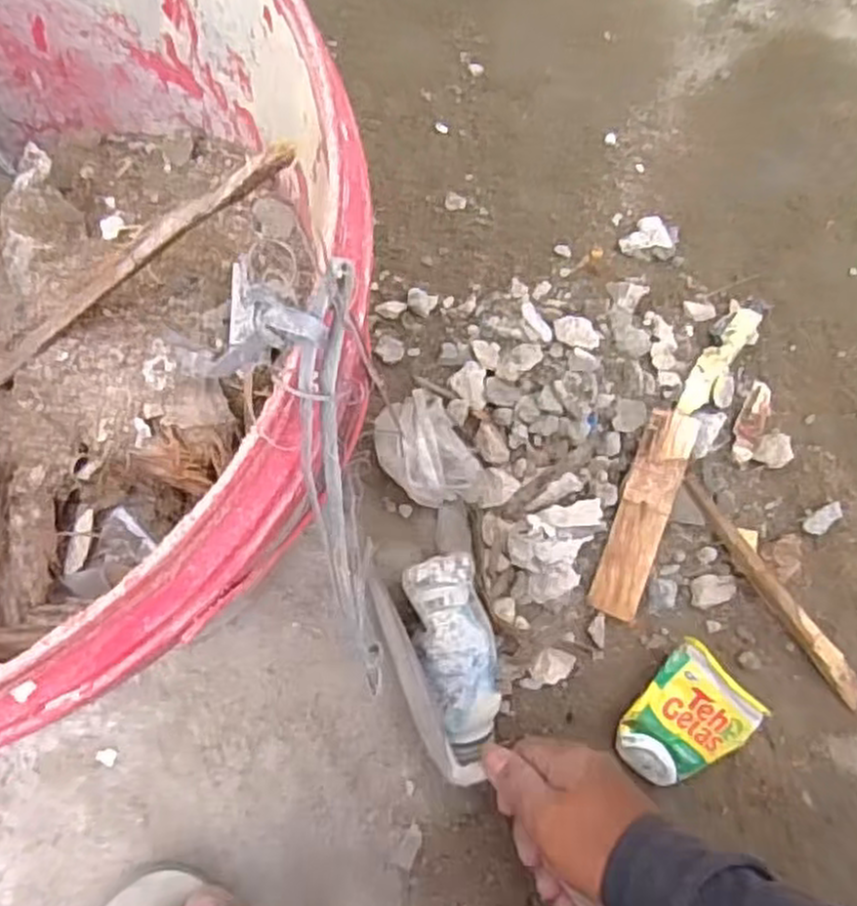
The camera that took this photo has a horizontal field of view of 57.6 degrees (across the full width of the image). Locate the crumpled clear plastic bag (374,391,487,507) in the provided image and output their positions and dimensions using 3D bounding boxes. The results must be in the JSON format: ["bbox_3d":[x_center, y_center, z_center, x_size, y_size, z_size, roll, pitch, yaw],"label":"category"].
[{"bbox_3d":[-0.002,0.001,0.551,0.063,0.068,0.080,-16,79,-7],"label":"crumpled clear plastic bag"}]

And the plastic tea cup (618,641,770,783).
[{"bbox_3d":[0.178,0.187,0.537,0.072,0.055,0.088,40,78,5],"label":"plastic tea cup"}]

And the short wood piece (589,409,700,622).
[{"bbox_3d":[0.154,0.044,0.557,0.035,0.007,0.150,19,98,24],"label":"short wood piece"}]

